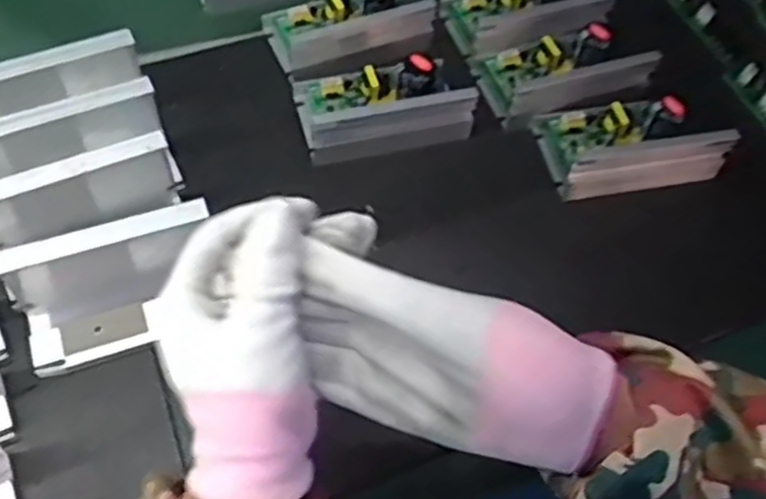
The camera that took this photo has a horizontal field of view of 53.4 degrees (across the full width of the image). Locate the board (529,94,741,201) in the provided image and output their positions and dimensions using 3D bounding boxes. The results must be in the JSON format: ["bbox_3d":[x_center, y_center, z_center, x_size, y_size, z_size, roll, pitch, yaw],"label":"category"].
[{"bbox_3d":[0.195,-0.090,0.600,0.130,0.063,0.077,-7,57,-8],"label":"board"}]

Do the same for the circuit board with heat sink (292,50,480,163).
[{"bbox_3d":[0.000,-0.120,0.607,0.132,0.062,0.080,-9,57,-9],"label":"circuit board with heat sink"}]

